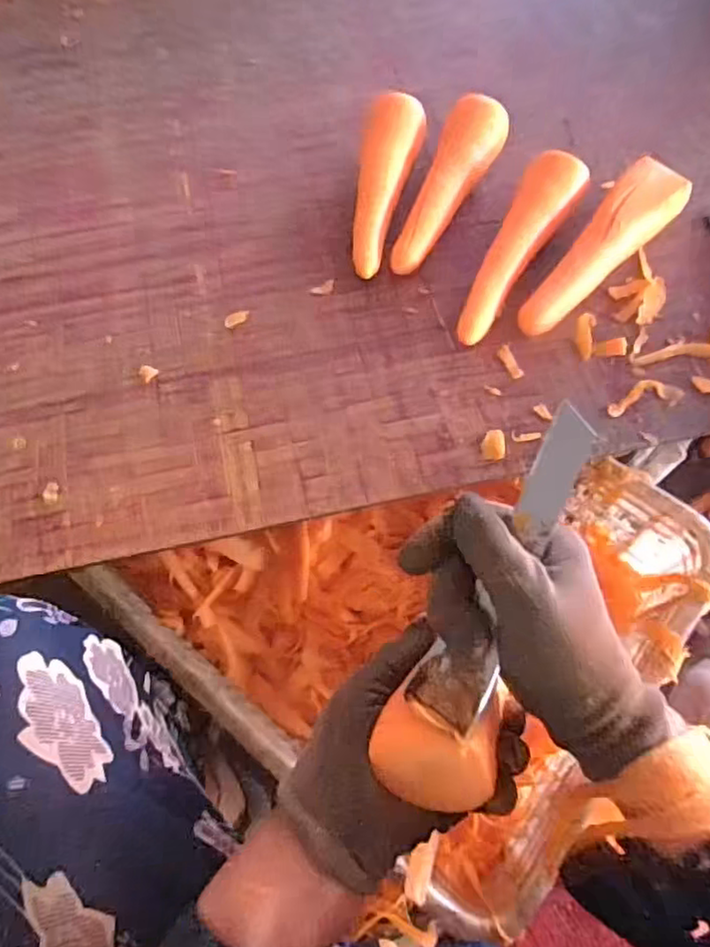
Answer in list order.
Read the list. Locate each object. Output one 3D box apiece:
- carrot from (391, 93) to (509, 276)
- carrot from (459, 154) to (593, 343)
[{"bbox_3d":[0.084,-0.245,0.536,0.054,0.047,0.178,20,69,10],"label":"carrot"},{"bbox_3d":[0.133,-0.180,0.506,0.048,0.044,0.186,25,70,12],"label":"carrot"}]

